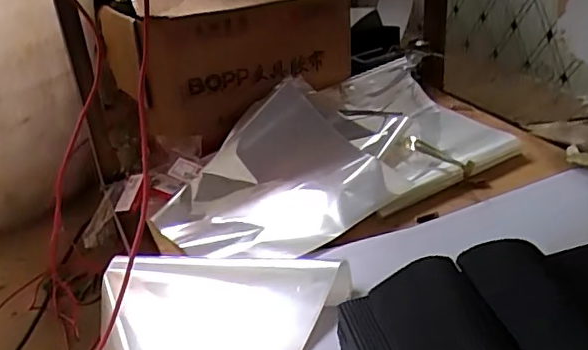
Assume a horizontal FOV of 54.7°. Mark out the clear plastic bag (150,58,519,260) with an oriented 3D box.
[{"bbox_3d":[0.065,-0.054,0.908,0.581,0.123,0.326,-18,31,-23],"label":"clear plastic bag"}]

